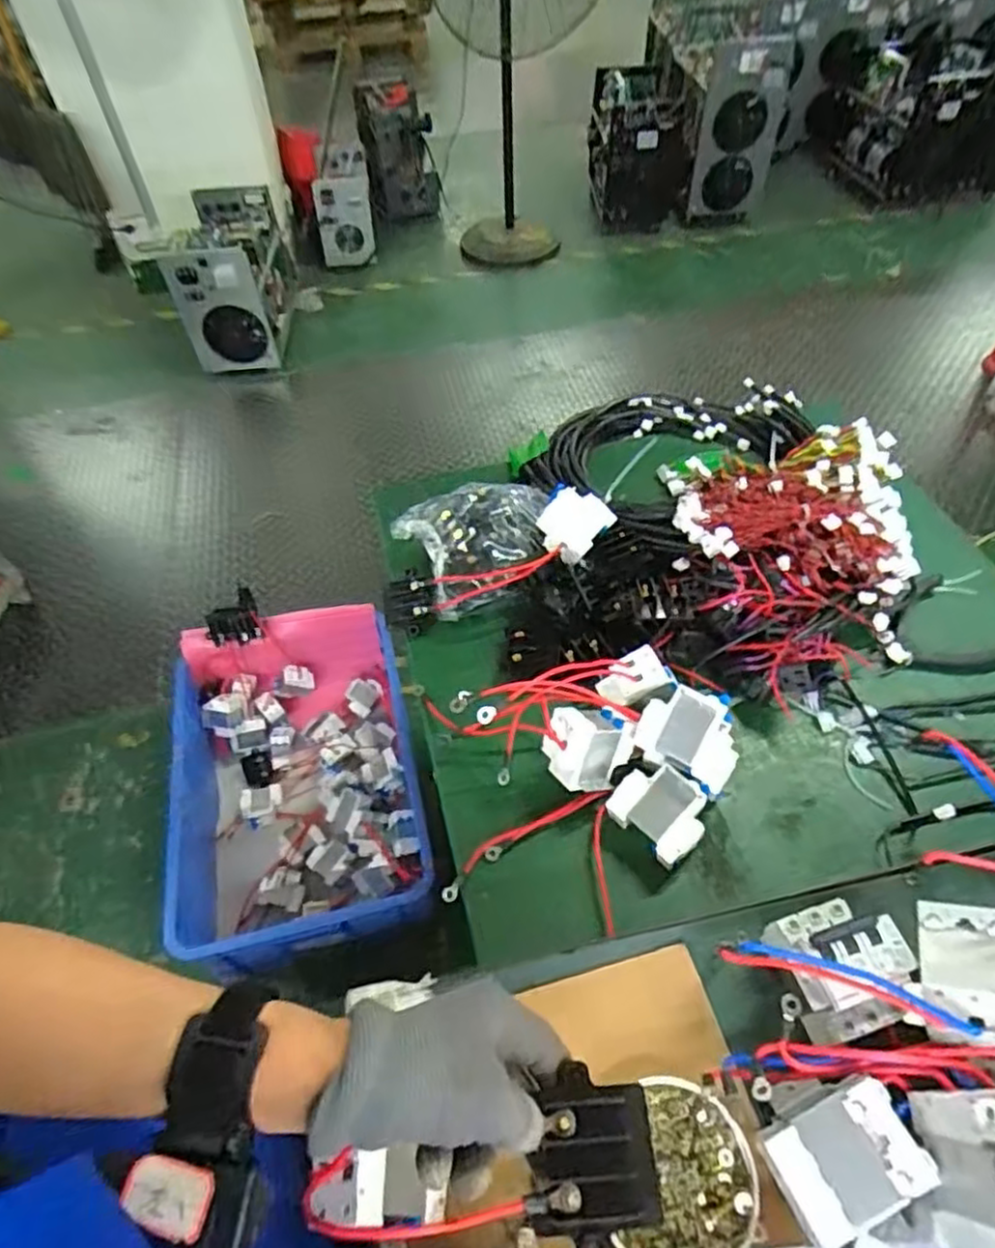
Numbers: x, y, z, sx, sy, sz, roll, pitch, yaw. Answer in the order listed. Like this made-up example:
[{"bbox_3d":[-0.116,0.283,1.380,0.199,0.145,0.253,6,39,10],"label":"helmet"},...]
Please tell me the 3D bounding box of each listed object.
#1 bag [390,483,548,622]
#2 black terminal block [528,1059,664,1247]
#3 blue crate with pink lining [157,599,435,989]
[{"bbox_3d":[-0.014,-0.097,0.827,0.192,0.048,0.156,-18,54,-11],"label":"bag"},{"bbox_3d":[0.047,0.263,0.344,0.060,0.016,0.073,-4,52,0],"label":"black terminal block"},{"bbox_3d":[-0.391,0.304,1.327,0.463,0.220,0.639,-13,53,-7],"label":"blue crate with pink lining"}]

